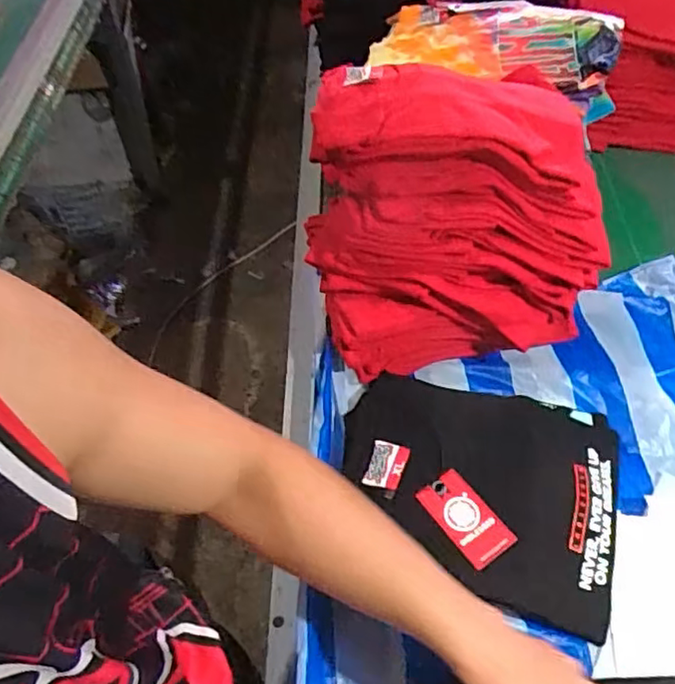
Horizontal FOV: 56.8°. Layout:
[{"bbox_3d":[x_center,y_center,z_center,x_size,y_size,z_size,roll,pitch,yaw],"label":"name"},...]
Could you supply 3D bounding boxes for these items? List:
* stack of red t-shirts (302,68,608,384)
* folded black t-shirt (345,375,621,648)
[{"bbox_3d":[0.126,-0.128,0.690,0.304,0.262,0.203,-4,53,-5],"label":"stack of red t-shirts"},{"bbox_3d":[0.142,0.139,0.636,0.274,0.020,0.239,14,51,7],"label":"folded black t-shirt"}]

